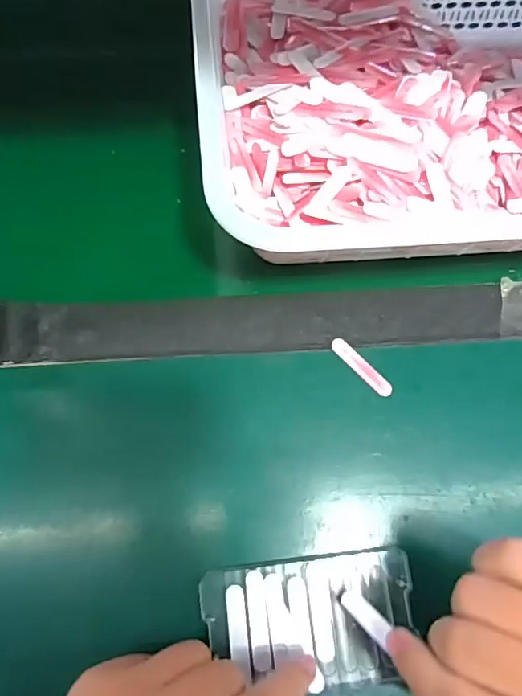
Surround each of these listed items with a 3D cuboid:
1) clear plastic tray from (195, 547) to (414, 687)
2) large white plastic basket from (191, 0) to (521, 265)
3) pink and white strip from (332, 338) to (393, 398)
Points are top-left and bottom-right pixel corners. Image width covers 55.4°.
[{"bbox_3d":[0.029,0.156,0.282,0.118,0.009,0.066,-5,72,-4],"label":"clear plastic tray"},{"bbox_3d":[0.134,-0.183,0.368,0.355,0.075,0.255,-2,72,-3],"label":"large white plastic basket"},{"bbox_3d":[0.069,0.013,0.337,0.051,0.004,0.012,44,75,11],"label":"pink and white strip"}]

